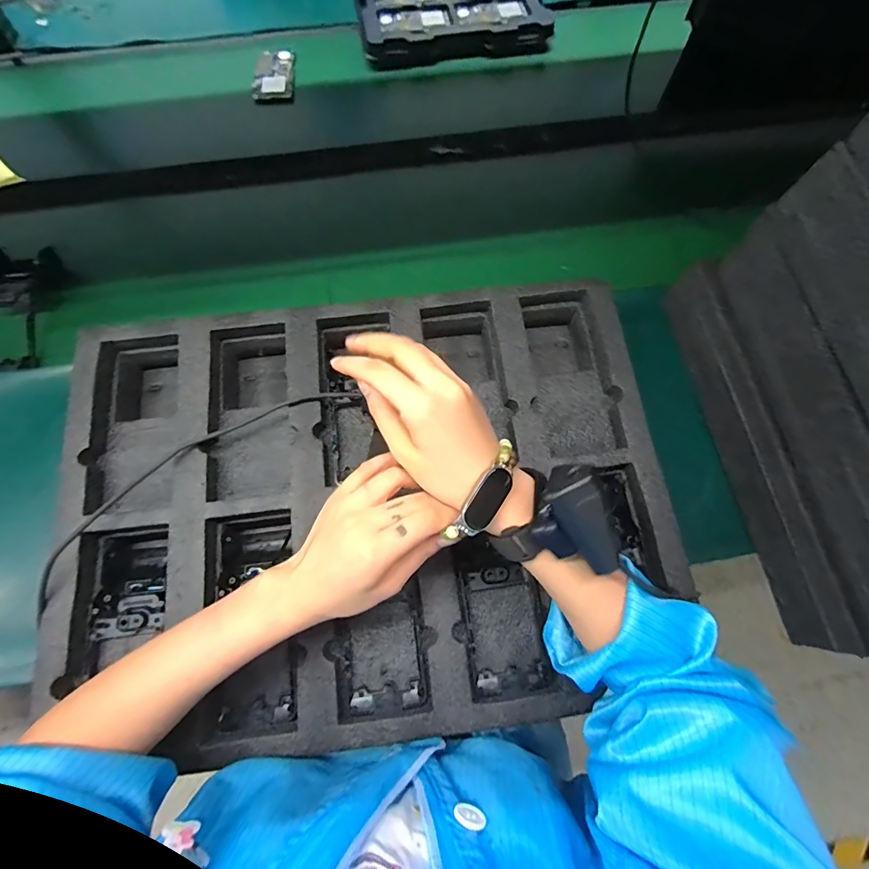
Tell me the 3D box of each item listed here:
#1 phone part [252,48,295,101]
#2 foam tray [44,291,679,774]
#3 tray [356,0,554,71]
[{"bbox_3d":[-0.277,-0.627,0.746,0.067,0.010,0.124,-3,70,-1],"label":"phone part"},{"bbox_3d":[-0.066,0.067,0.453,0.598,0.076,0.433,-6,71,-3],"label":"foam tray"},{"bbox_3d":[0.006,-0.899,0.827,0.325,0.029,0.515,-9,71,-3],"label":"tray"}]

